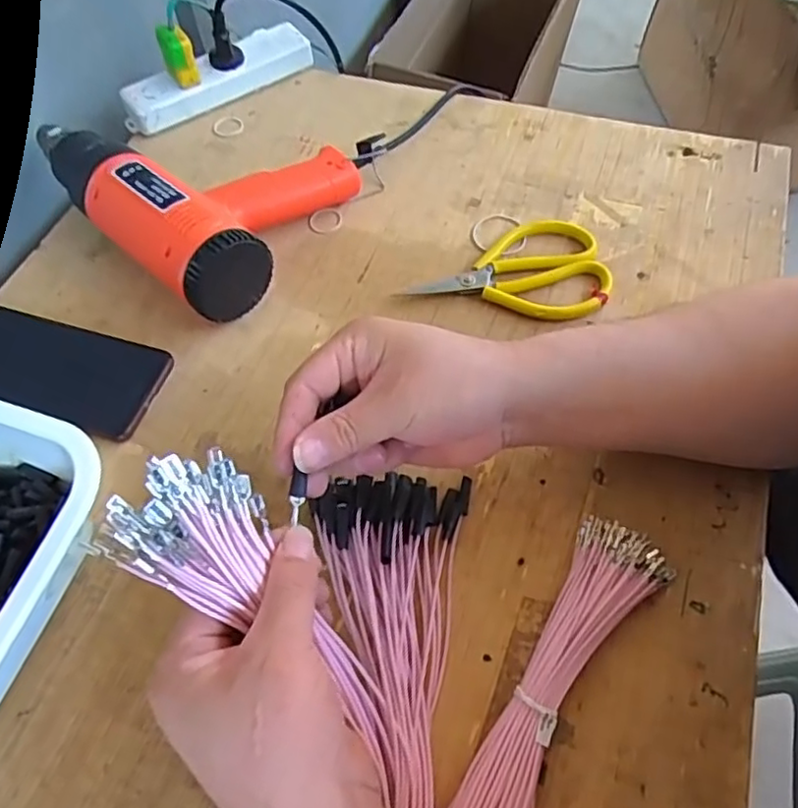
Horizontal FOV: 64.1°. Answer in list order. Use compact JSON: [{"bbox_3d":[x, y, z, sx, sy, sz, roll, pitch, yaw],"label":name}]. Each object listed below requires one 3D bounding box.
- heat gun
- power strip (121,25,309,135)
[{"bbox_3d":[-0.176,-0.192,0.536,0.252,0.075,0.179,35,66,21],"label":"heat gun"},{"bbox_3d":[-0.183,-0.327,0.642,0.192,0.039,0.050,-34,63,-17],"label":"power strip"}]

